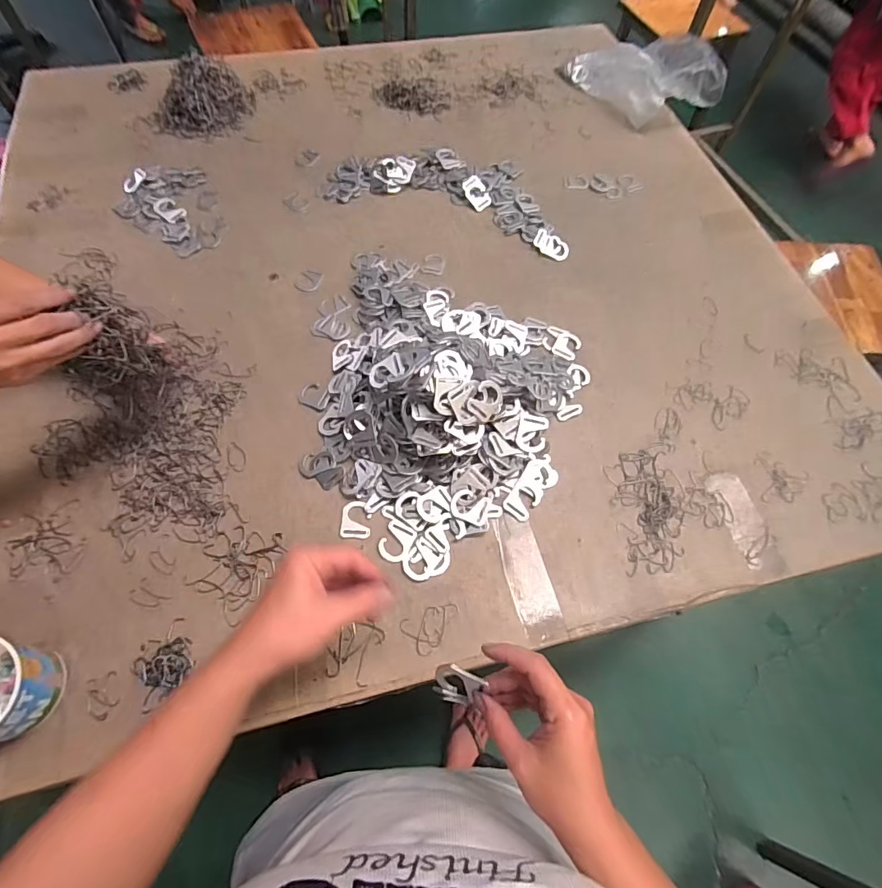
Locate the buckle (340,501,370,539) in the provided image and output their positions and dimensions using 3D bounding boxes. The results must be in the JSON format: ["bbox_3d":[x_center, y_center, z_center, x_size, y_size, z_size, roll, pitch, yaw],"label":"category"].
[{"bbox_3d":[-0.099,0.088,0.548,0.033,0.004,0.043,2,64,-1],"label":"buckle"}]

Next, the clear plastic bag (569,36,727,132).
[{"bbox_3d":[0.403,-0.729,0.915,0.173,0.094,0.280,-30,69,-16],"label":"clear plastic bag"}]

